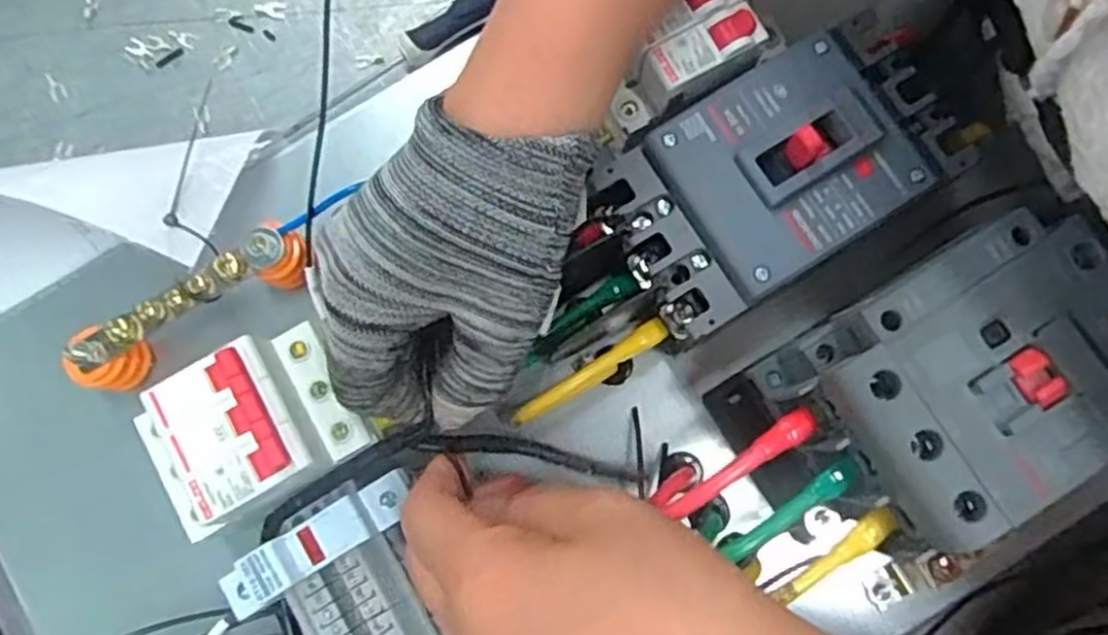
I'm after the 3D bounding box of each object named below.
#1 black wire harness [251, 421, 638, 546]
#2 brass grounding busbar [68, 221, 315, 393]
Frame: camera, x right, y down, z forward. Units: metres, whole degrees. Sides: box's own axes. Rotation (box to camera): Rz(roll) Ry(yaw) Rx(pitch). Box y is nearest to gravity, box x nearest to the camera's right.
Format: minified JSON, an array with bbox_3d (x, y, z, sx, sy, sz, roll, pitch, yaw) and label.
[{"bbox_3d":[-0.047,0.059,0.292,0.151,0.010,0.033,-10,80,12],"label":"black wire harness"},{"bbox_3d":[-0.154,-0.004,0.333,0.105,0.040,0.029,-31,81,-4],"label":"brass grounding busbar"}]

